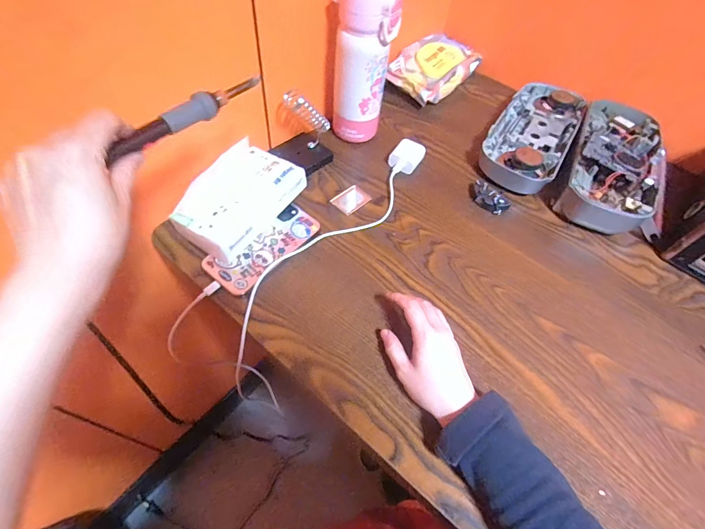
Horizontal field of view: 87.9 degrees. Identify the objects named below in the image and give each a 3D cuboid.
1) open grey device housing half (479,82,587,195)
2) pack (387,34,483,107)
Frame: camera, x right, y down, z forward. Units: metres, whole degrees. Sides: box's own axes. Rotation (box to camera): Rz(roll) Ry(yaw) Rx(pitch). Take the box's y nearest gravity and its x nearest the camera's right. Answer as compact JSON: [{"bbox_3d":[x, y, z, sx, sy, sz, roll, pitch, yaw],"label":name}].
[{"bbox_3d":[0.302,-0.222,0.615,0.122,0.045,0.272,29,58,14],"label":"open grey device housing half"},{"bbox_3d":[0.153,-0.366,0.686,0.108,0.055,0.193,35,59,17],"label":"pack"}]

